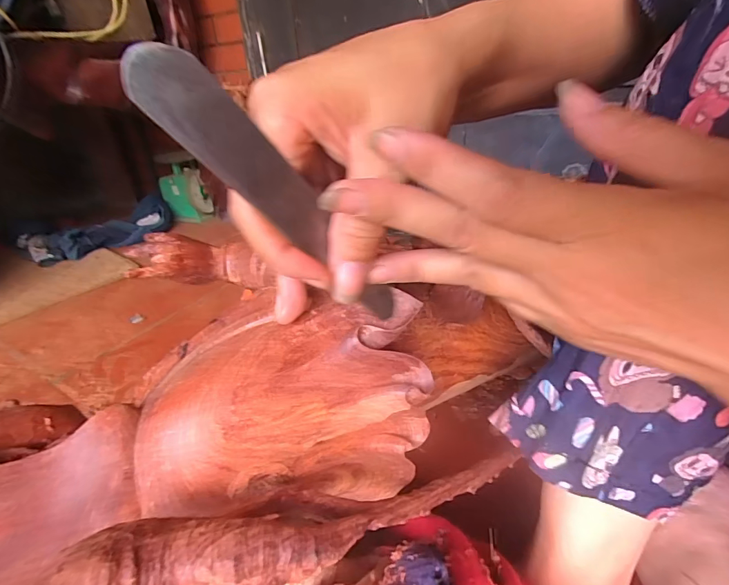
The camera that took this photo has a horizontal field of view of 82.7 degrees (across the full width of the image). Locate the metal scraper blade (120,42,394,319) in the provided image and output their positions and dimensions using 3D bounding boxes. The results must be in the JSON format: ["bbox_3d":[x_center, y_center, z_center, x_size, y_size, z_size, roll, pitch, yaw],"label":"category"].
[{"bbox_3d":[-0.027,-0.033,0.158,0.004,0.130,0.021,13,66,53],"label":"metal scraper blade"}]

